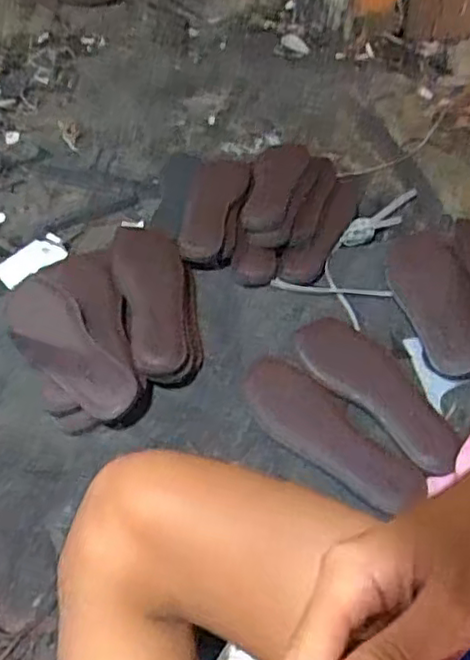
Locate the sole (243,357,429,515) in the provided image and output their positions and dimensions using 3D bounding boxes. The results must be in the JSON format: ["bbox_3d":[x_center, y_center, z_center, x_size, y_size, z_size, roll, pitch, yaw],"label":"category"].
[{"bbox_3d":[0.107,0.116,0.765,0.086,0.026,0.253,-37,59,-26],"label":"sole"}]

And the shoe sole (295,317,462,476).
[{"bbox_3d":[0.179,0.067,0.786,0.089,0.018,0.238,-34,58,-25],"label":"shoe sole"}]

